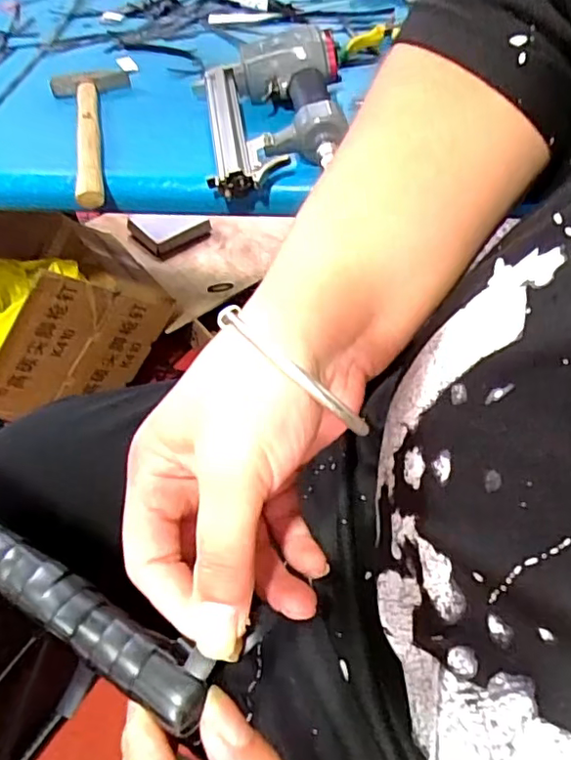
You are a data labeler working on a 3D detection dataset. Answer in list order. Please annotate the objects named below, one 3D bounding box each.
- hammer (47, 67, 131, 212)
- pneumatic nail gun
[{"bbox_3d":[-0.204,-0.286,0.654,0.092,0.031,0.292,-17,52,-12],"label":"hammer"},{"bbox_3d":[-0.014,-0.283,0.615,0.148,0.071,0.221,-4,51,-1],"label":"pneumatic nail gun"}]

